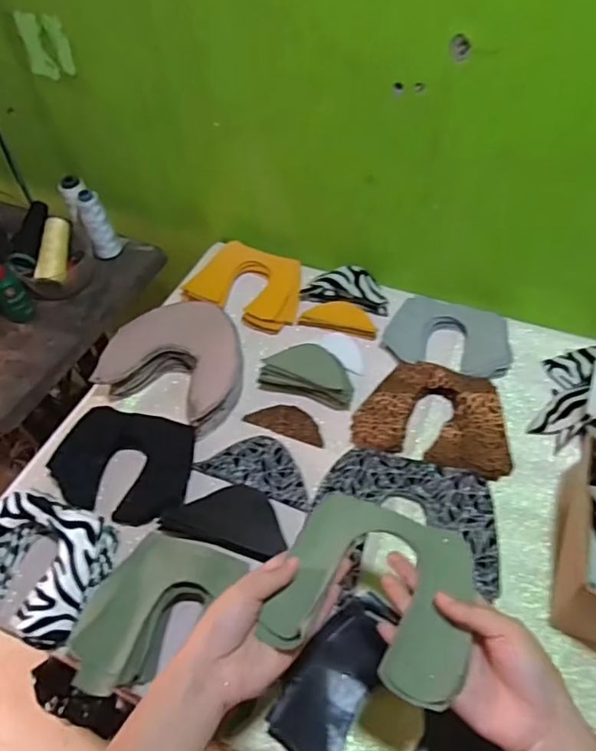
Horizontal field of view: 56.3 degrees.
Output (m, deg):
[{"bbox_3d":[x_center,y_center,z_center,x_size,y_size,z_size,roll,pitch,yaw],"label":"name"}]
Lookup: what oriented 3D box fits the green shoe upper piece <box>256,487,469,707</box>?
[{"bbox_3d":[0.059,0.159,0.423,0.139,0.015,0.126,15,54,17],"label":"green shoe upper piece"}]

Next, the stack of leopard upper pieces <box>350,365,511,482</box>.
[{"bbox_3d":[0.166,0.046,0.671,0.178,0.019,0.130,13,54,15],"label":"stack of leopard upper pieces"}]

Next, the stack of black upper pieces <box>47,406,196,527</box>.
[{"bbox_3d":[-0.207,0.104,0.671,0.160,0.027,0.129,14,62,8],"label":"stack of black upper pieces"}]

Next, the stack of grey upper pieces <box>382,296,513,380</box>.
[{"bbox_3d":[0.203,-0.054,0.743,0.160,0.034,0.098,16,55,17],"label":"stack of grey upper pieces"}]

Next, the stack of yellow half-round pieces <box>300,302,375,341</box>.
[{"bbox_3d":[0.059,-0.082,0.790,0.108,0.020,0.046,12,54,15],"label":"stack of yellow half-round pieces"}]

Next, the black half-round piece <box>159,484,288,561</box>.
[{"bbox_3d":[-0.075,0.155,0.622,0.134,0.013,0.074,11,53,14],"label":"black half-round piece"}]

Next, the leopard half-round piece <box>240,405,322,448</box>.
[{"bbox_3d":[-0.011,0.057,0.703,0.102,0.008,0.044,18,53,16],"label":"leopard half-round piece"}]

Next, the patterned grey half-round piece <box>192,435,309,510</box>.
[{"bbox_3d":[-0.043,0.107,0.666,0.138,0.004,0.071,18,55,19],"label":"patterned grey half-round piece"}]

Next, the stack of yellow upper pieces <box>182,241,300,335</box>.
[{"bbox_3d":[-0.078,-0.137,0.833,0.170,0.030,0.137,11,53,13],"label":"stack of yellow upper pieces"}]

